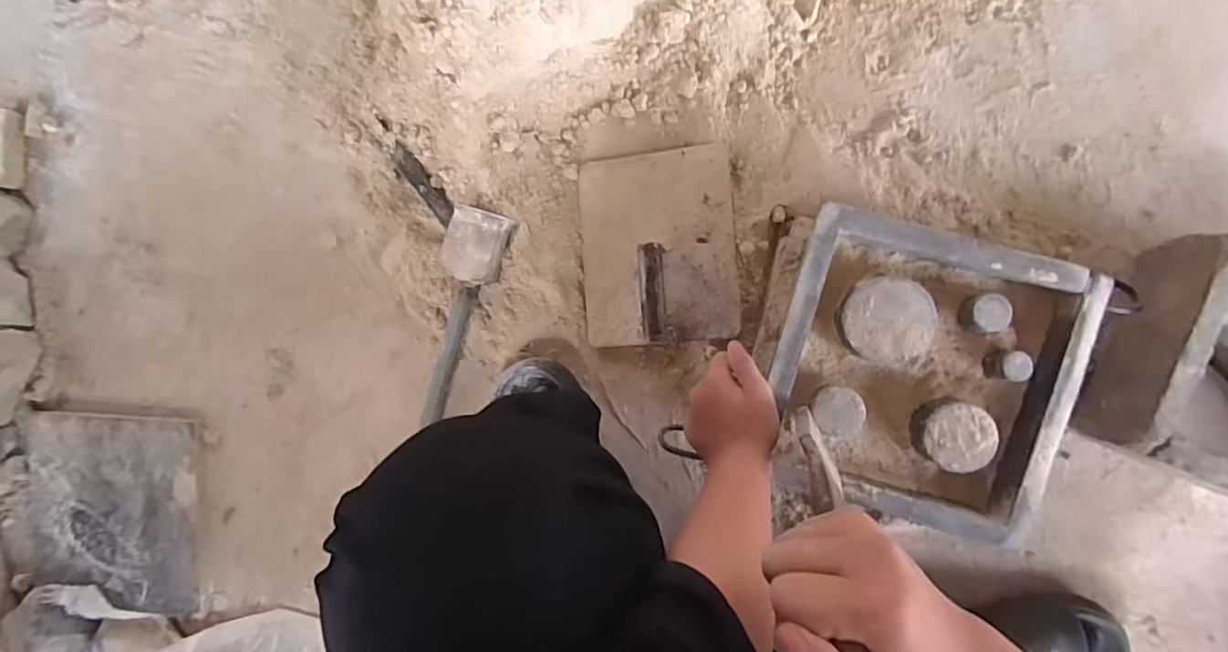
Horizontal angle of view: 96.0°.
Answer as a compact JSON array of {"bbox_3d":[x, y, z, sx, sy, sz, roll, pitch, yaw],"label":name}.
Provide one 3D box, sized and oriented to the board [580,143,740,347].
[{"bbox_3d":[0.043,-0.083,0.575,0.164,0.064,0.203,-4,92,8],"label":"board"}]

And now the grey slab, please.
[{"bbox_3d":[-0.645,0.235,0.709,0.263,0.023,0.240,5,93,8],"label":"grey slab"}]

